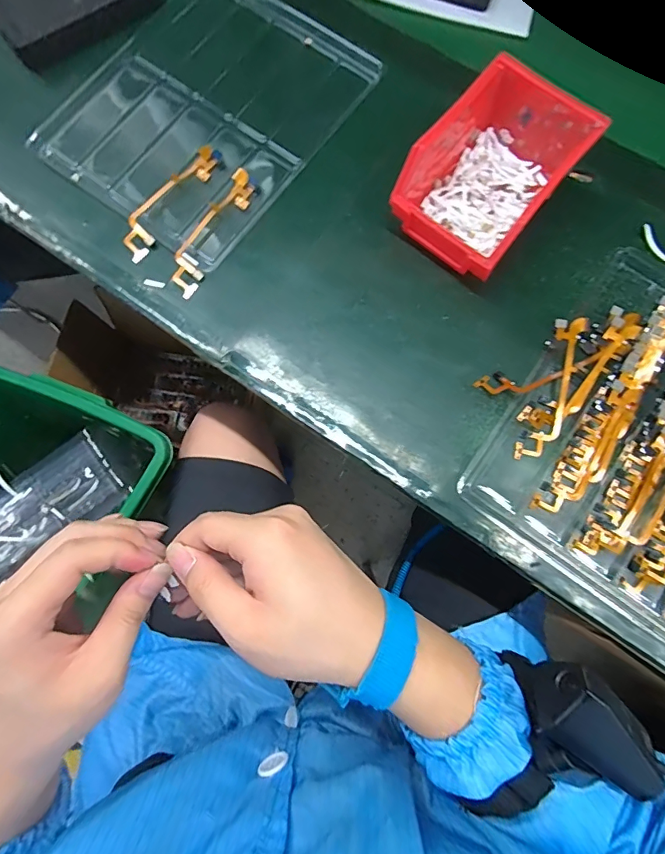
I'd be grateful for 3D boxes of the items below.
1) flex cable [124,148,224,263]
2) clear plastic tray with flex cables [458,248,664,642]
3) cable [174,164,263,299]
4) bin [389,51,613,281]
[{"bbox_3d":[-0.148,-0.207,0.409,0.031,0.010,0.131,31,76,7],"label":"flex cable"},{"bbox_3d":[0.268,0.006,0.366,0.220,0.013,0.270,36,77,8],"label":"clear plastic tray with flex cables"},{"bbox_3d":[-0.106,-0.176,0.404,0.030,0.007,0.131,28,76,6],"label":"cable"},{"bbox_3d":[0.133,-0.212,0.385,0.102,0.076,0.142,40,77,9],"label":"bin"}]

